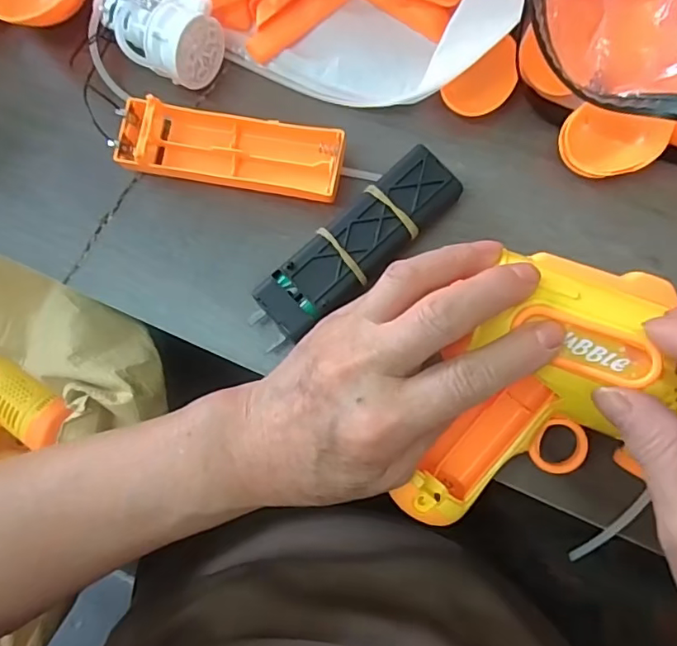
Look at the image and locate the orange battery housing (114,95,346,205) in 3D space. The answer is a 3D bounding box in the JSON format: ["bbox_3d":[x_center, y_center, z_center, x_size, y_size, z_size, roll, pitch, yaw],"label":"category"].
[{"bbox_3d":[-0.053,-0.086,0.269,0.110,0.025,0.036,10,86,6],"label":"orange battery housing"}]

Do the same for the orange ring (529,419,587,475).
[{"bbox_3d":[0.095,0.053,0.231,0.023,0.004,0.023,-1,85,5],"label":"orange ring"}]

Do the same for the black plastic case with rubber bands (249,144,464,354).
[{"bbox_3d":[0.008,-0.036,0.260,0.114,0.025,0.032,-44,82,0],"label":"black plastic case with rubber bands"}]

